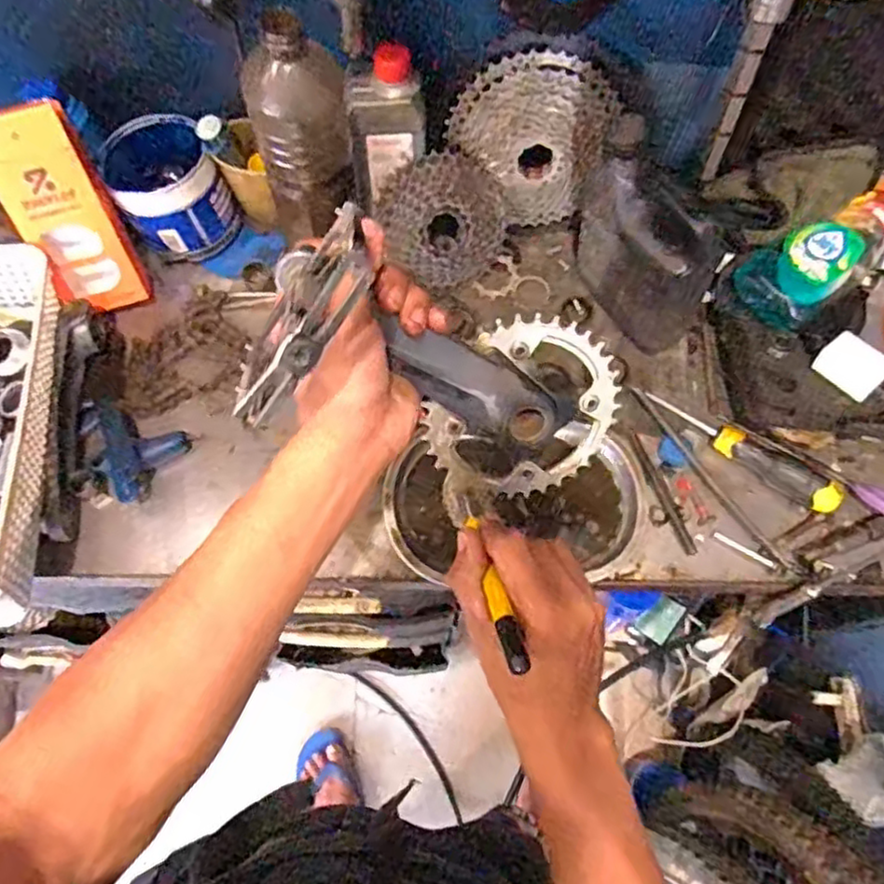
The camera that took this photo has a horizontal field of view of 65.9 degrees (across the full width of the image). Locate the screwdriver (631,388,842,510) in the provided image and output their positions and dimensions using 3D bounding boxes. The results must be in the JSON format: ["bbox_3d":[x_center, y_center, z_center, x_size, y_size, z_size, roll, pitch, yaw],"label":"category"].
[{"bbox_3d":[0.267,0.001,0.615,0.186,0.030,0.031,35,72,12],"label":"screwdriver"}]

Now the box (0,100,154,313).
[{"bbox_3d":[-0.333,-0.199,0.607,0.081,0.184,0.029,-25,46,-10],"label":"box"}]

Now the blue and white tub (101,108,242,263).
[{"bbox_3d":[-0.258,-0.240,0.650,0.095,0.087,0.103,0,69,-1],"label":"blue and white tub"}]

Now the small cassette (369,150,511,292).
[{"bbox_3d":[0.003,-0.210,0.645,0.124,0.035,0.117,-5,113,-12],"label":"small cassette"}]

